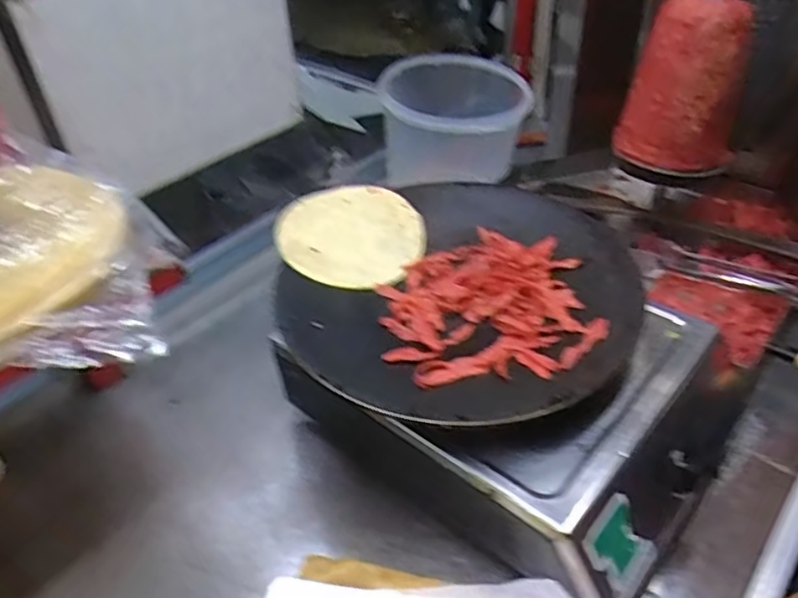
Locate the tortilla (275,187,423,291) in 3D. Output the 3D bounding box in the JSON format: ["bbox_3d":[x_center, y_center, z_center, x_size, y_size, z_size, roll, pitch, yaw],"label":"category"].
[{"bbox_3d":[-0.050,-0.069,0.654,0.141,0.013,0.148,3,49,-4],"label":"tortilla"}]

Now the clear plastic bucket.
[{"bbox_3d":[0.082,-0.261,0.944,0.207,0.149,0.212,-1,38,1],"label":"clear plastic bucket"}]

